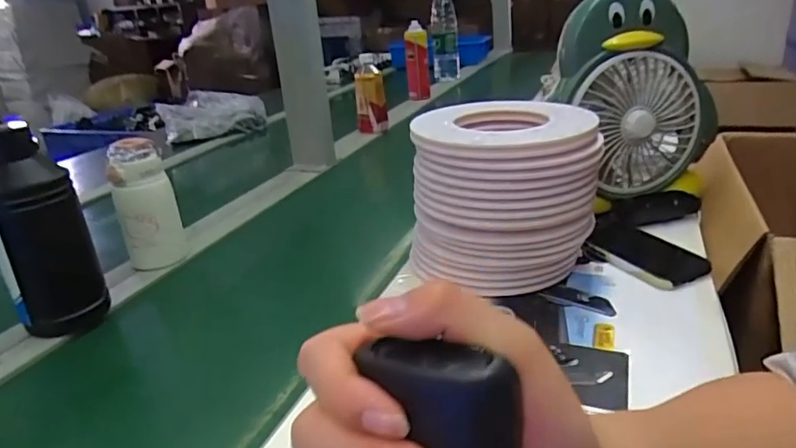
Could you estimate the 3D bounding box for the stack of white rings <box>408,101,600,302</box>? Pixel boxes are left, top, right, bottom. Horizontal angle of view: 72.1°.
[{"bbox_3d":[0.113,-0.027,0.605,0.190,0.177,0.171,-3,22,4],"label":"stack of white rings"}]

